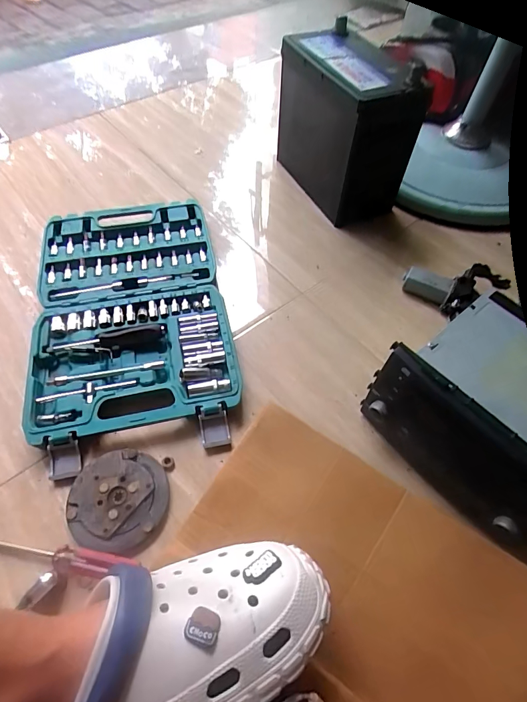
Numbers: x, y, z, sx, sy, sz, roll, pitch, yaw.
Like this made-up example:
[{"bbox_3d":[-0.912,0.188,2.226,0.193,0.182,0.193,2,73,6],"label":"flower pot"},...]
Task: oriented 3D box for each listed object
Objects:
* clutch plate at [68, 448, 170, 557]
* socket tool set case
[{"bbox_3d":[-0.154,0.159,0.416,0.099,0.016,0.099,1,55,-1],"label":"clutch plate"},{"bbox_3d":[-0.179,-0.056,0.534,0.240,0.033,0.399,-9,56,-8],"label":"socket tool set case"}]

